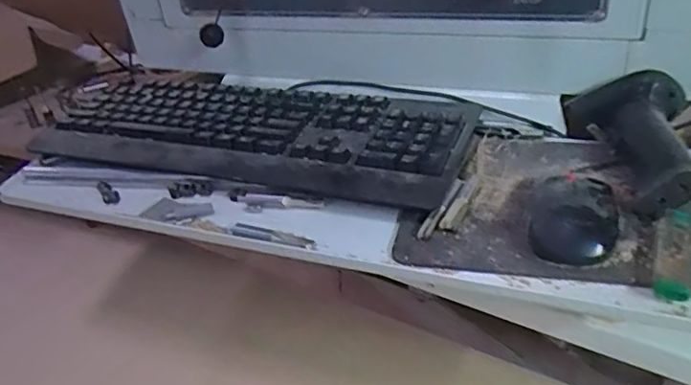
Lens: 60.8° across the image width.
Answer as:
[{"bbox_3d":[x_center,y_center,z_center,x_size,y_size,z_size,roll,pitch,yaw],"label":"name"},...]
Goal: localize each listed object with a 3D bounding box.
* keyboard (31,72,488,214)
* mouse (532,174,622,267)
[{"bbox_3d":[-0.103,-0.062,0.608,0.452,0.048,0.172,11,40,23],"label":"keyboard"},{"bbox_3d":[0.172,0.014,0.435,0.058,0.034,0.081,12,40,24],"label":"mouse"}]

